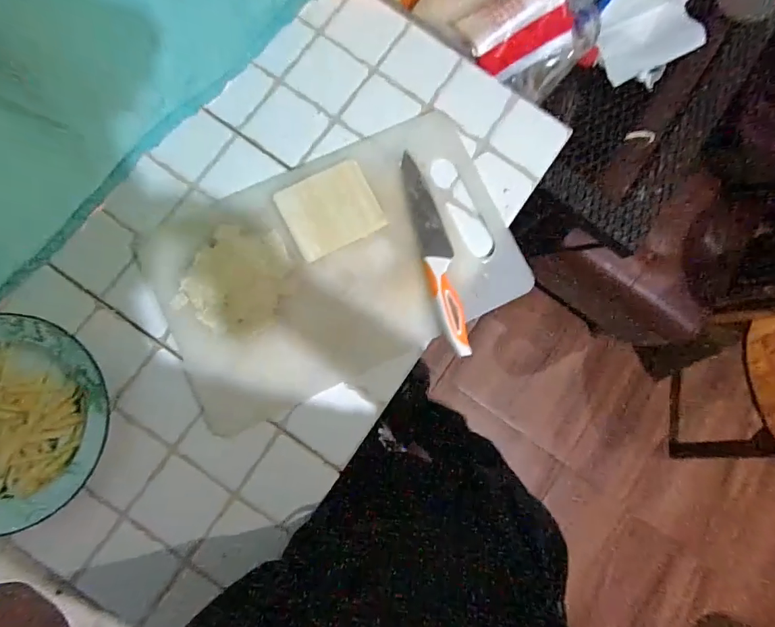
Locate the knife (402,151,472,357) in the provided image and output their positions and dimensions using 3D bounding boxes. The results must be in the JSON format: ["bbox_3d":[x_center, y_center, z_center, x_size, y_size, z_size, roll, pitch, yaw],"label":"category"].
[{"bbox_3d":[0.058,-0.072,0.507,0.035,0.028,0.240,-11,85,-6],"label":"knife"}]

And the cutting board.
[{"bbox_3d":[-0.050,-0.050,0.504,0.400,0.015,0.266,-27,88,-9],"label":"cutting board"}]

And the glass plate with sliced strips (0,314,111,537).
[{"bbox_3d":[-0.387,0.109,0.440,0.197,0.023,0.204,1,84,-5],"label":"glass plate with sliced strips"}]

